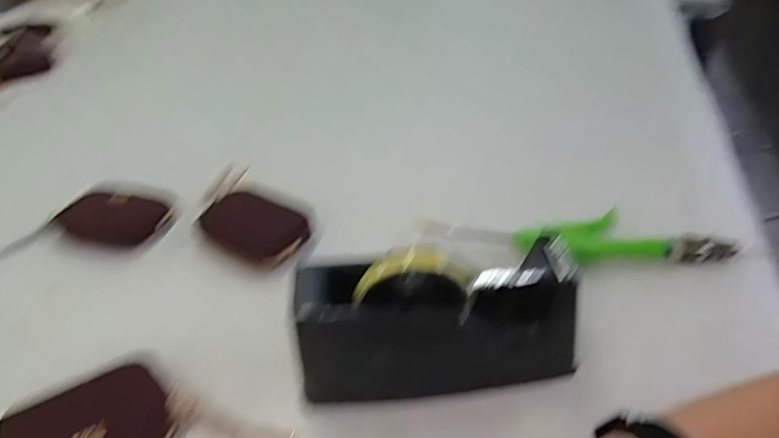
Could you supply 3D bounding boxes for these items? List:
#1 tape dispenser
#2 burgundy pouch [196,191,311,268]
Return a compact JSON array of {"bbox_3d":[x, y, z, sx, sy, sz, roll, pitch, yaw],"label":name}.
[{"bbox_3d":[0.032,0.066,0.385,0.188,0.093,0.067,-7,39,-1],"label":"tape dispenser"},{"bbox_3d":[-0.138,0.005,0.545,0.120,0.016,0.068,20,46,29],"label":"burgundy pouch"}]

